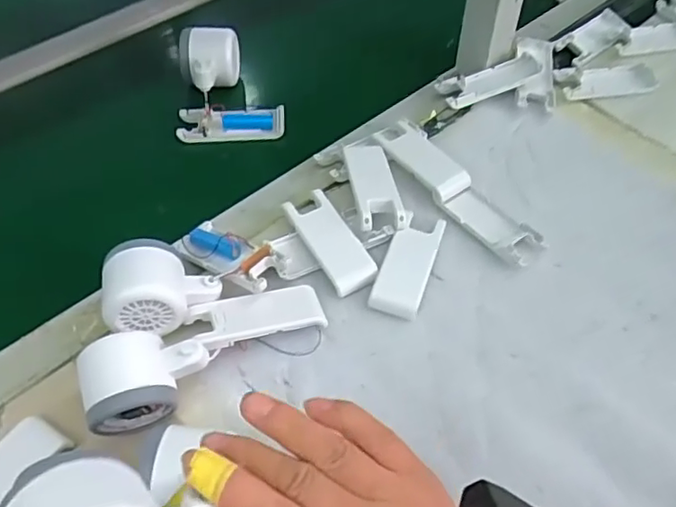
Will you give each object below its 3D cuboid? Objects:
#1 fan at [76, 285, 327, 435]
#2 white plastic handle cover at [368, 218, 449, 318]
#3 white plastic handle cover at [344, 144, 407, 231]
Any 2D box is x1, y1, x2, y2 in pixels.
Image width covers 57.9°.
[{"bbox_3d":[-0.094,0.067,0.443,0.181,0.055,0.060,-21,60,-28],"label":"fan"},{"bbox_3d":[0.058,0.009,0.503,0.041,0.013,0.096,18,59,10],"label":"white plastic handle cover"},{"bbox_3d":[0.031,-0.064,0.540,0.039,0.014,0.103,-7,58,-6],"label":"white plastic handle cover"}]

